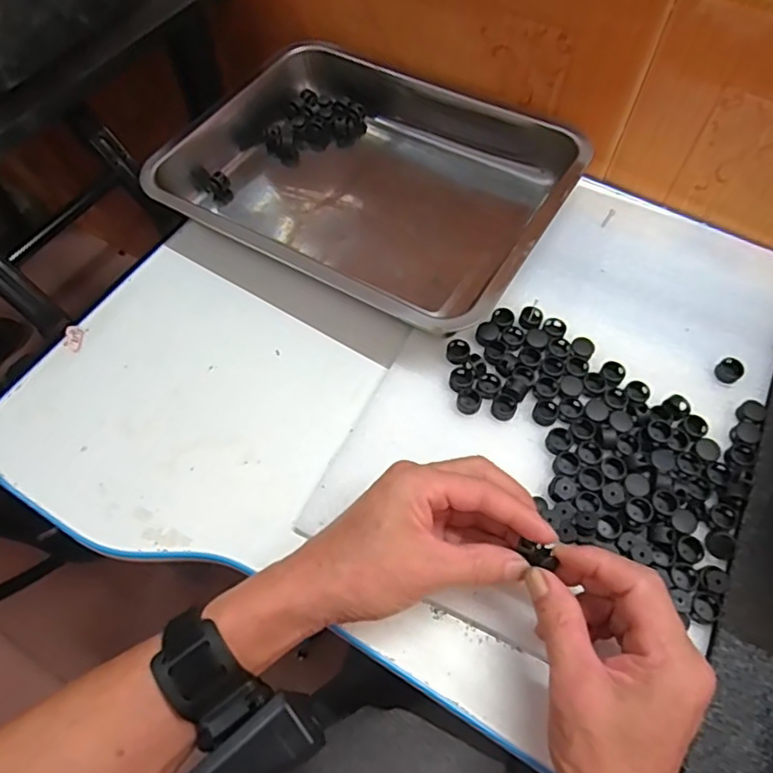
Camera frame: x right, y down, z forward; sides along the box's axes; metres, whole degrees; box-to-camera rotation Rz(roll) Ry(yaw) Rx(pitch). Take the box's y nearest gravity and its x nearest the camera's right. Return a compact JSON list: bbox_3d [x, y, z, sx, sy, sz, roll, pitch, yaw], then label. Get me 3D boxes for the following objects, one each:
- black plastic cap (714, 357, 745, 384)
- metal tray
[{"bbox_3d":[0.248,-0.012,0.431,0.017,0.011,0.017,-1,60,3],"label":"black plastic cap"},{"bbox_3d":[-0.012,-0.175,0.505,0.307,0.052,0.239,28,65,18],"label":"metal tray"}]

